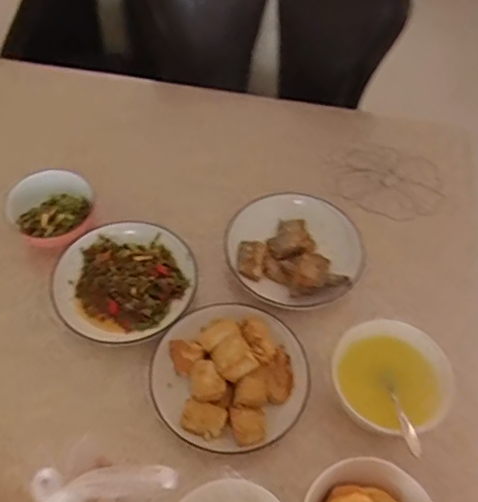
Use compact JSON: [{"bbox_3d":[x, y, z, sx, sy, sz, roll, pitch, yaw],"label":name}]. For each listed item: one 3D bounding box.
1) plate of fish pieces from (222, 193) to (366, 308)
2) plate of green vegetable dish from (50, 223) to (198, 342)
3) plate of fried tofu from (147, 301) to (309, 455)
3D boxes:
[{"bbox_3d":[0.072,-0.002,0.750,0.178,0.047,0.171,-11,56,-12],"label":"plate of fish pieces"},{"bbox_3d":[-0.143,0.040,0.716,0.176,0.032,0.168,-7,55,-9],"label":"plate of green vegetable dish"},{"bbox_3d":[-0.011,0.134,0.637,0.169,0.065,0.165,2,54,-2],"label":"plate of fried tofu"}]

